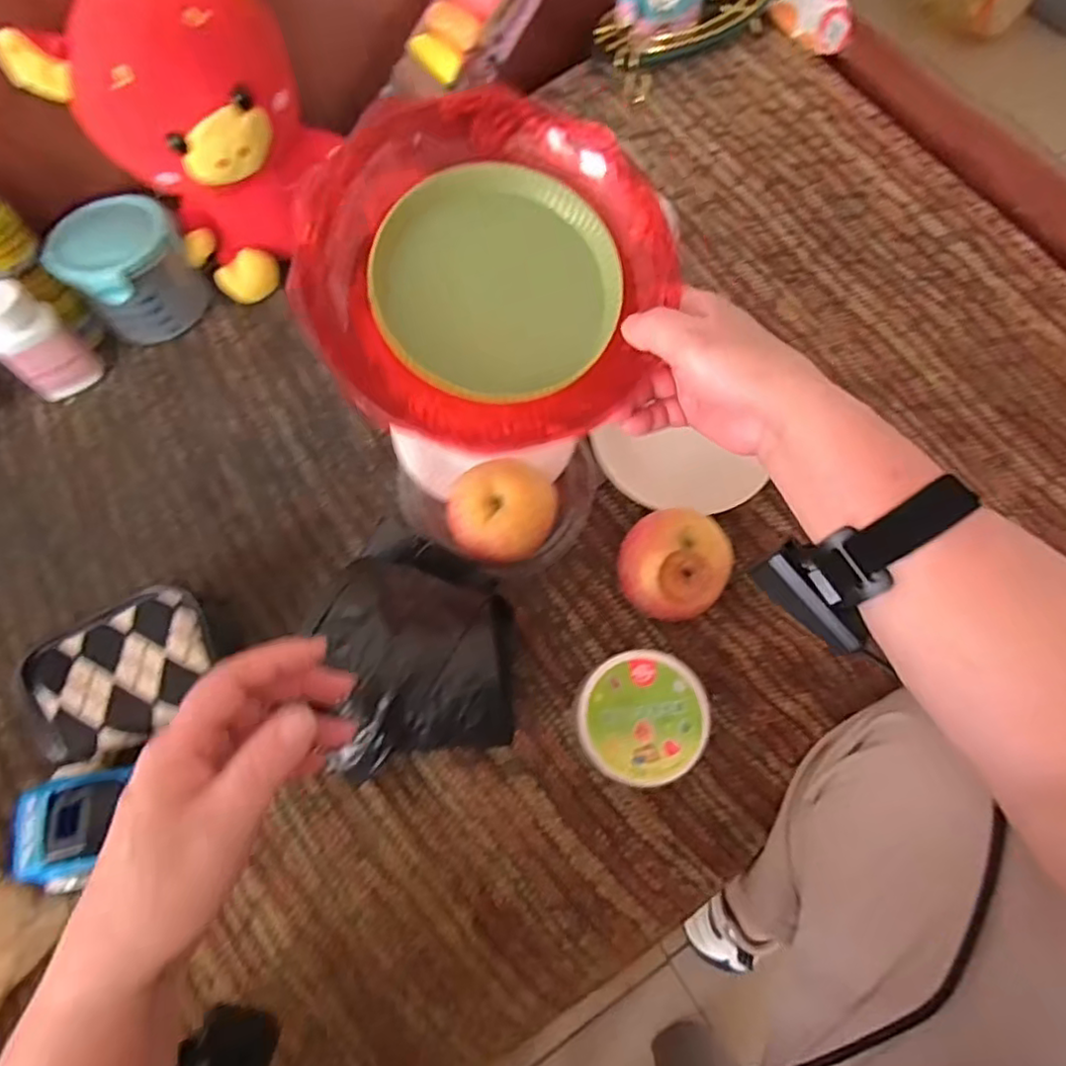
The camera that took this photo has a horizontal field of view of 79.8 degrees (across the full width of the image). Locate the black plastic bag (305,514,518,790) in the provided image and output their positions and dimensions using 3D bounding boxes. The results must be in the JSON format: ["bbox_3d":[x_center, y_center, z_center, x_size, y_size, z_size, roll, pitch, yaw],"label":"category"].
[{"bbox_3d":[-0.074,0.069,0.439,0.115,0.080,0.167,-6,71,-2],"label":"black plastic bag"}]

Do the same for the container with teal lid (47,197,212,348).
[{"bbox_3d":[-0.347,-0.233,0.558,0.088,0.086,0.099,39,75,13],"label":"container with teal lid"}]

